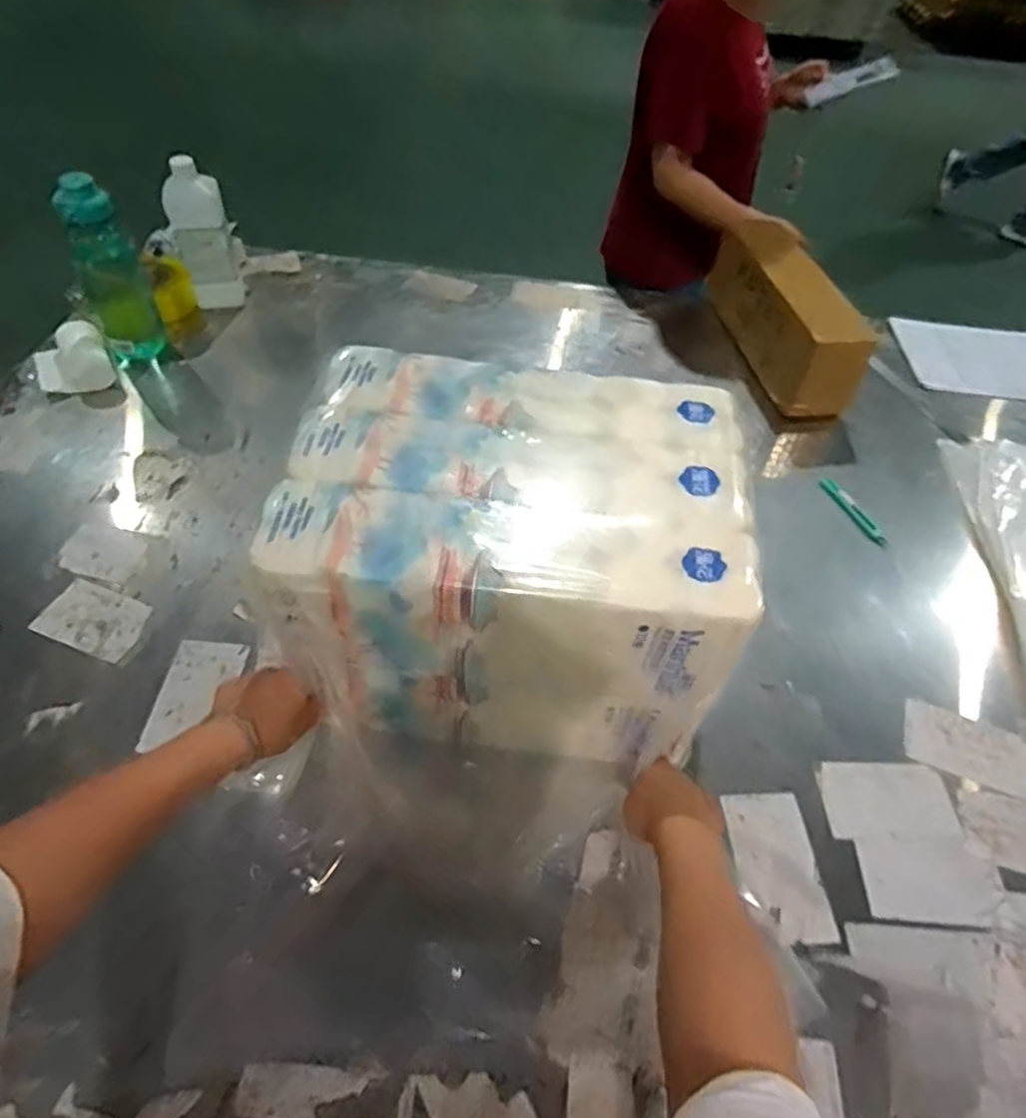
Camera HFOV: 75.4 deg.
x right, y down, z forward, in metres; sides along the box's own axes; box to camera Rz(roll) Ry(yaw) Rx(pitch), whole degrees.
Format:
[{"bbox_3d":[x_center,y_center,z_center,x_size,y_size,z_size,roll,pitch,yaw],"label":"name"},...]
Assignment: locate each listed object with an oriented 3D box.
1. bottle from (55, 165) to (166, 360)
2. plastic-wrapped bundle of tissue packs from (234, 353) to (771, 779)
[{"bbox_3d":[-0.593,-0.414,0.981,0.094,0.259,0.070,-28,58,-24],"label":"bottle"},{"bbox_3d":[0.001,-0.016,0.620,0.365,0.189,0.280,6,51,1],"label":"plastic-wrapped bundle of tissue packs"}]

